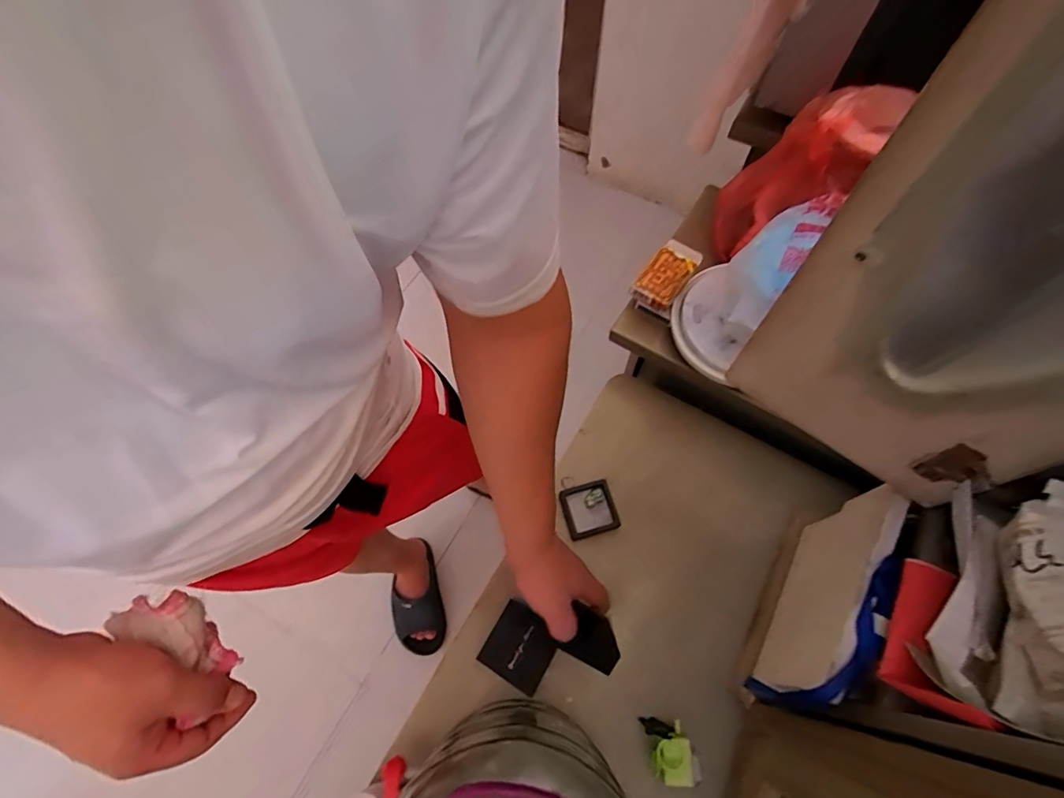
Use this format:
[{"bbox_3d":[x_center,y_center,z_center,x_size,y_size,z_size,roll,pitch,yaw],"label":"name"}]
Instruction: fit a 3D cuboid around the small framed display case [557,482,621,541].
[{"bbox_3d":[0.080,0.153,0.673,0.077,0.020,0.069,-13,77,-13],"label":"small framed display case"}]

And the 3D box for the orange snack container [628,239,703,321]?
[{"bbox_3d":[0.198,-0.177,0.725,0.064,0.055,0.117,35,69,14],"label":"orange snack container"}]

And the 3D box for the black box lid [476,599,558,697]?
[{"bbox_3d":[-0.014,0.306,0.602,0.079,0.015,0.080,29,68,12],"label":"black box lid"}]

